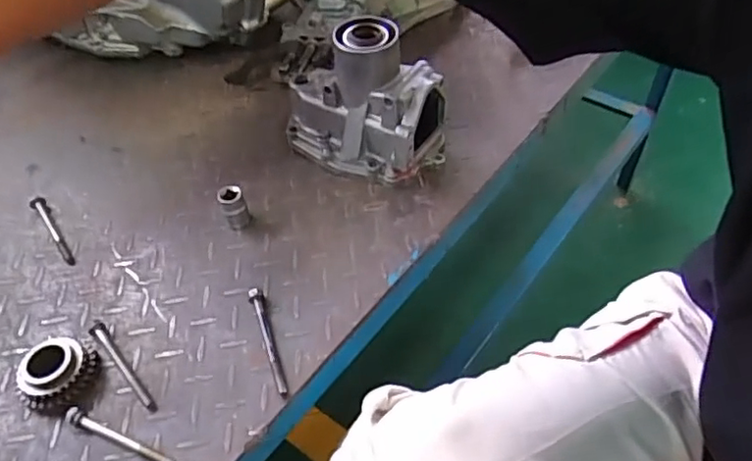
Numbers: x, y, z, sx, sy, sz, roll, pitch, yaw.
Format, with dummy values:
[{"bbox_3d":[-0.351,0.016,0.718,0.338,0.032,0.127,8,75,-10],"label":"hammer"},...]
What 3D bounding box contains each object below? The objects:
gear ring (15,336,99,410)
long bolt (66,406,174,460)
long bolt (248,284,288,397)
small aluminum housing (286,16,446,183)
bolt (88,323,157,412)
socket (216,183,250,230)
[{"bbox_3d":[-0.261,0.115,0.496,0.051,0.031,0.057,-6,49,-2],"label":"gear ring"},{"bbox_3d":[-0.194,0.159,0.456,0.103,0.008,0.012,19,53,18],"label":"long bolt"},{"bbox_3d":[-0.091,0.091,0.512,0.012,0.013,0.111,-18,51,-11],"label":"long bolt"},{"bbox_3d":[-0.017,-0.134,0.623,0.171,0.138,0.088,18,53,18],"label":"small aluminum housing"},{"bbox_3d":[-0.212,0.112,0.501,0.012,0.007,0.104,-34,56,-24],"label":"bolt"},{"bbox_3d":[-0.140,-0.021,0.597,0.023,0.043,0.025,-22,52,-14],"label":"socket"}]

